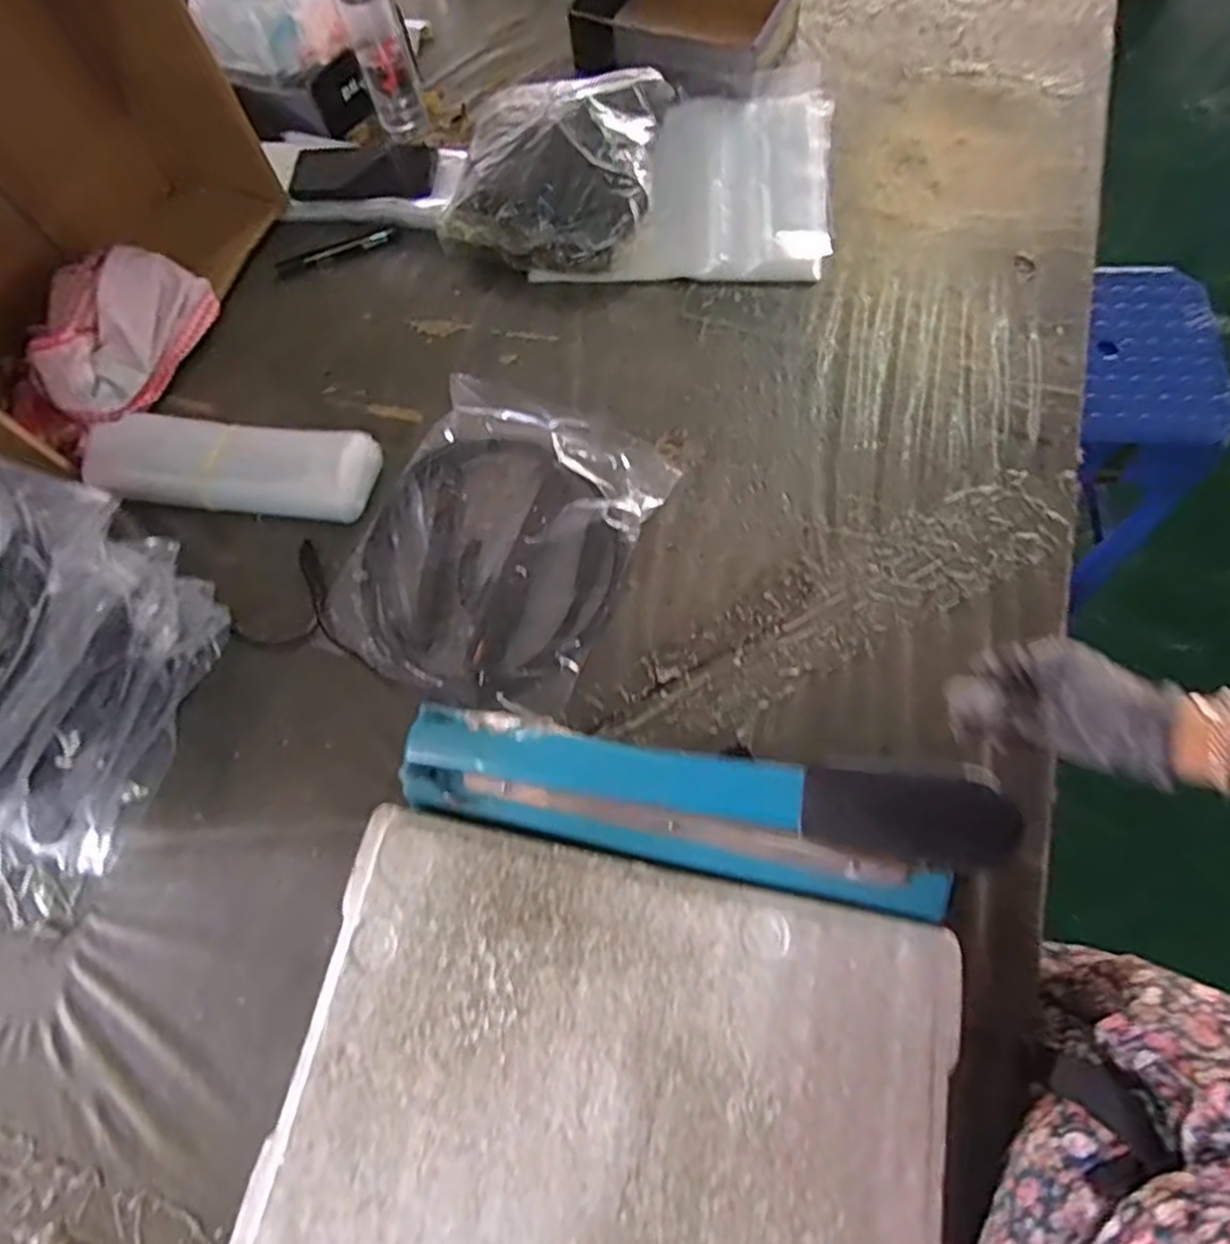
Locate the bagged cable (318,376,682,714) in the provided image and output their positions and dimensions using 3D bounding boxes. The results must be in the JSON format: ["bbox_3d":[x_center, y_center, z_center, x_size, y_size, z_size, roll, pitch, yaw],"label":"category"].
[{"bbox_3d":[-0.109,-0.074,0.626,0.240,0.039,0.288,21,71,12],"label":"bagged cable"}]

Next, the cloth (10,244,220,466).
[{"bbox_3d":[-0.509,-0.281,0.723,0.118,0.094,0.234,32,74,16],"label":"cloth"}]

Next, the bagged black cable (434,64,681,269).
[{"bbox_3d":[-0.062,-0.506,0.781,0.218,0.082,0.275,12,69,9],"label":"bagged black cable"}]

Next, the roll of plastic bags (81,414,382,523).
[{"bbox_3d":[-0.366,-0.151,0.683,0.266,0.053,0.096,4,68,6],"label":"roll of plastic bags"}]

